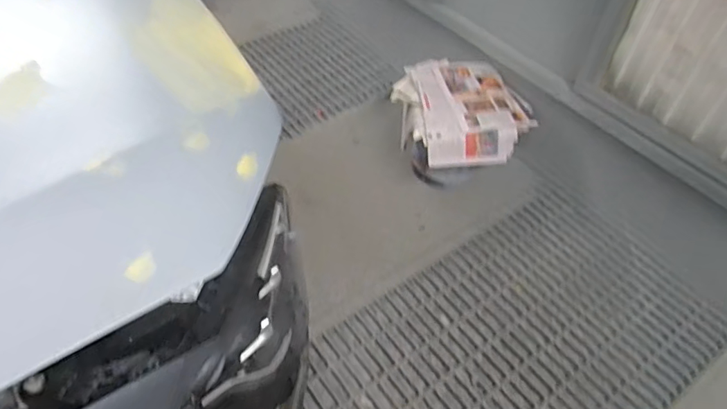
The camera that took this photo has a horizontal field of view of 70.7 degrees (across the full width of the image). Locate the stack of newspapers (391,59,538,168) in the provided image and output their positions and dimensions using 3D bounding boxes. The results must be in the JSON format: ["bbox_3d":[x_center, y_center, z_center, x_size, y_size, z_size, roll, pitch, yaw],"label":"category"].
[{"bbox_3d":[0.332,-0.323,1.751,0.408,0.113,0.452,-4,49,-6],"label":"stack of newspapers"}]

